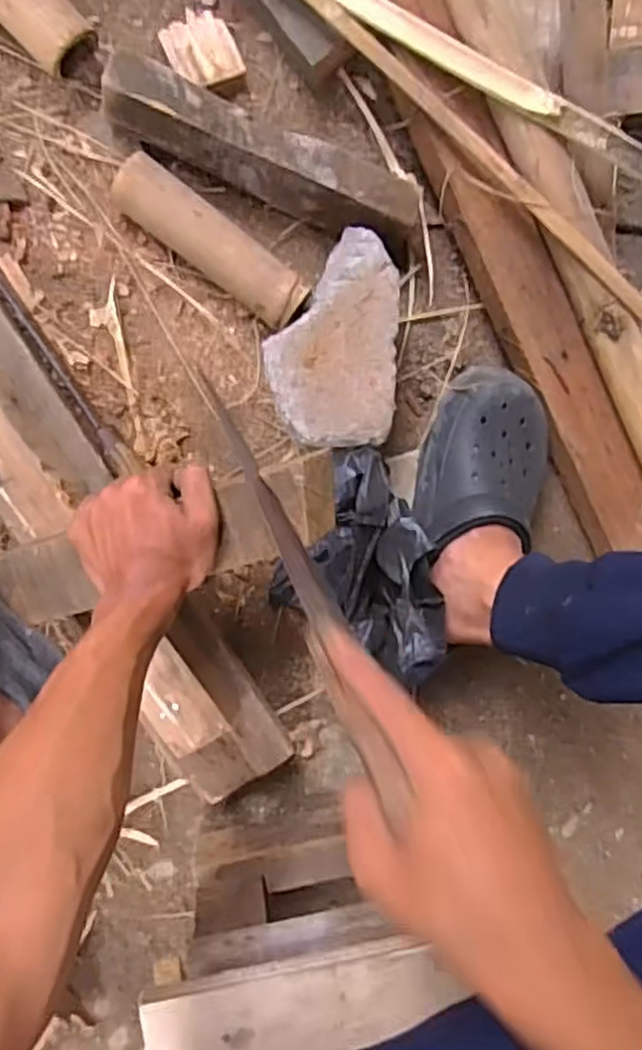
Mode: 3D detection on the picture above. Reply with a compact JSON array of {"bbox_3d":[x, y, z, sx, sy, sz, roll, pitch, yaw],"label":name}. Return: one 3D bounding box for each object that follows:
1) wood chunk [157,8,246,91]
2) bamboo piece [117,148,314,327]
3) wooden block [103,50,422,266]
[{"bbox_3d":[-0.103,-0.410,0.636,0.059,0.023,0.062,-28,97,-6],"label":"wood chunk"},{"bbox_3d":[-0.094,-0.242,0.629,0.177,0.053,0.050,37,88,-10],"label":"bamboo piece"},{"bbox_3d":[-0.041,-0.316,0.629,0.284,0.067,0.061,21,90,-9],"label":"wooden block"}]

